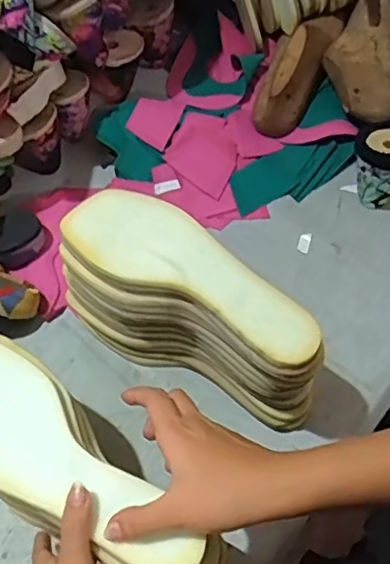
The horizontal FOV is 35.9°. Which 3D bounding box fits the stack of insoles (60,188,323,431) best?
[{"bbox_3d":[0.001,0.025,0.536,0.237,0.151,0.088,23,63,17],"label":"stack of insoles"}]

